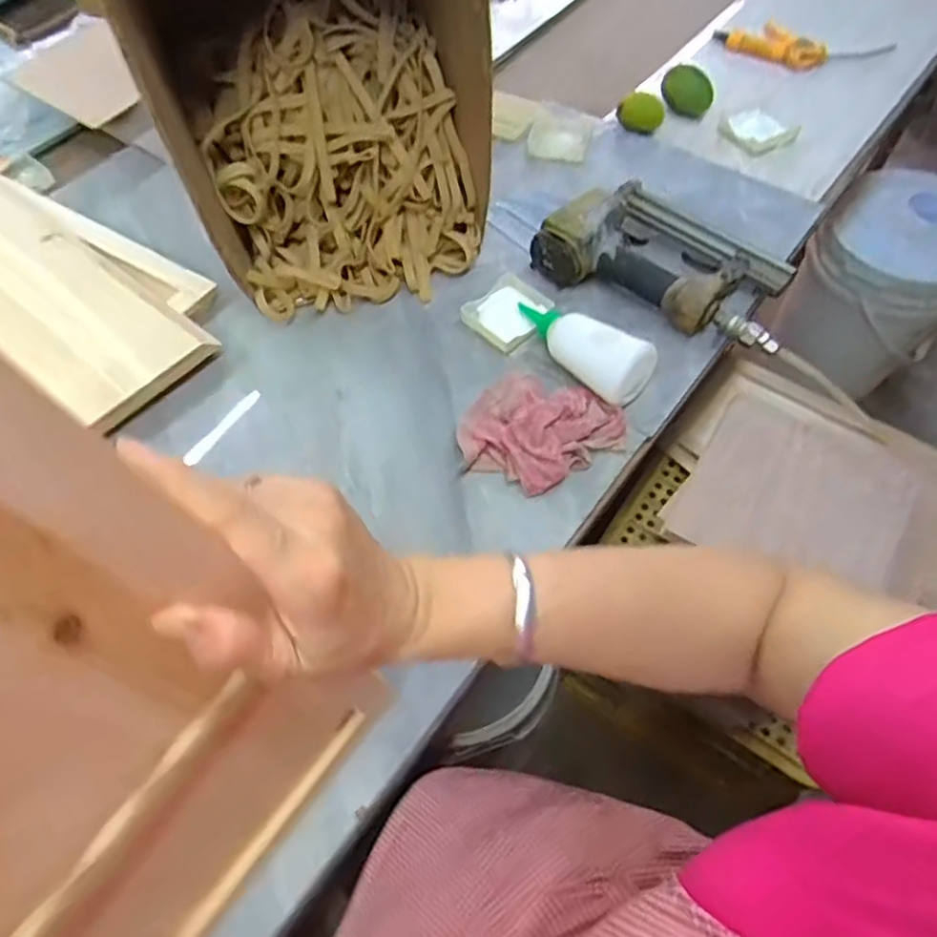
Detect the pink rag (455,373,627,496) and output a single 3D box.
[{"bbox_3d":[0.066,-0.036,0.588,0.139,0.040,0.116,22,63,14],"label":"pink rag"}]

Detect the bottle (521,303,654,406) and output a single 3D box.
[{"bbox_3d":[0.102,-0.123,0.617,0.153,0.051,0.058,34,67,19],"label":"bottle"}]

